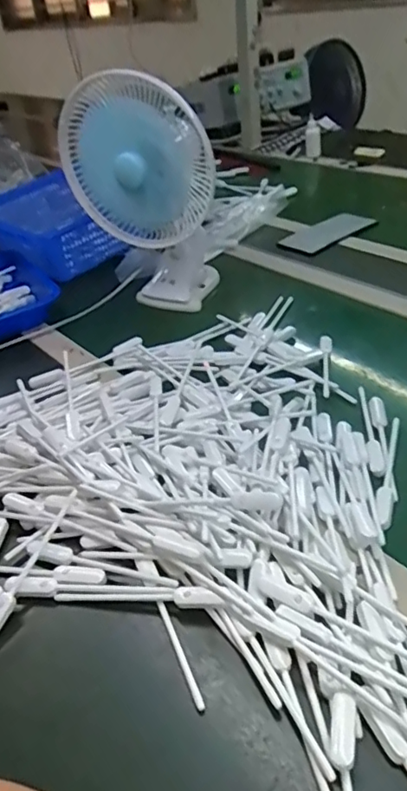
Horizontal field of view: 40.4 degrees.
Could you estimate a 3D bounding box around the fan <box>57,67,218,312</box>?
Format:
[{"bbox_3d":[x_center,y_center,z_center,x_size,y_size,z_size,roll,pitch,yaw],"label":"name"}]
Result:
[{"bbox_3d":[-0.082,-0.278,0.778,0.191,0.290,0.130,-1,37,8],"label":"fan"}]

